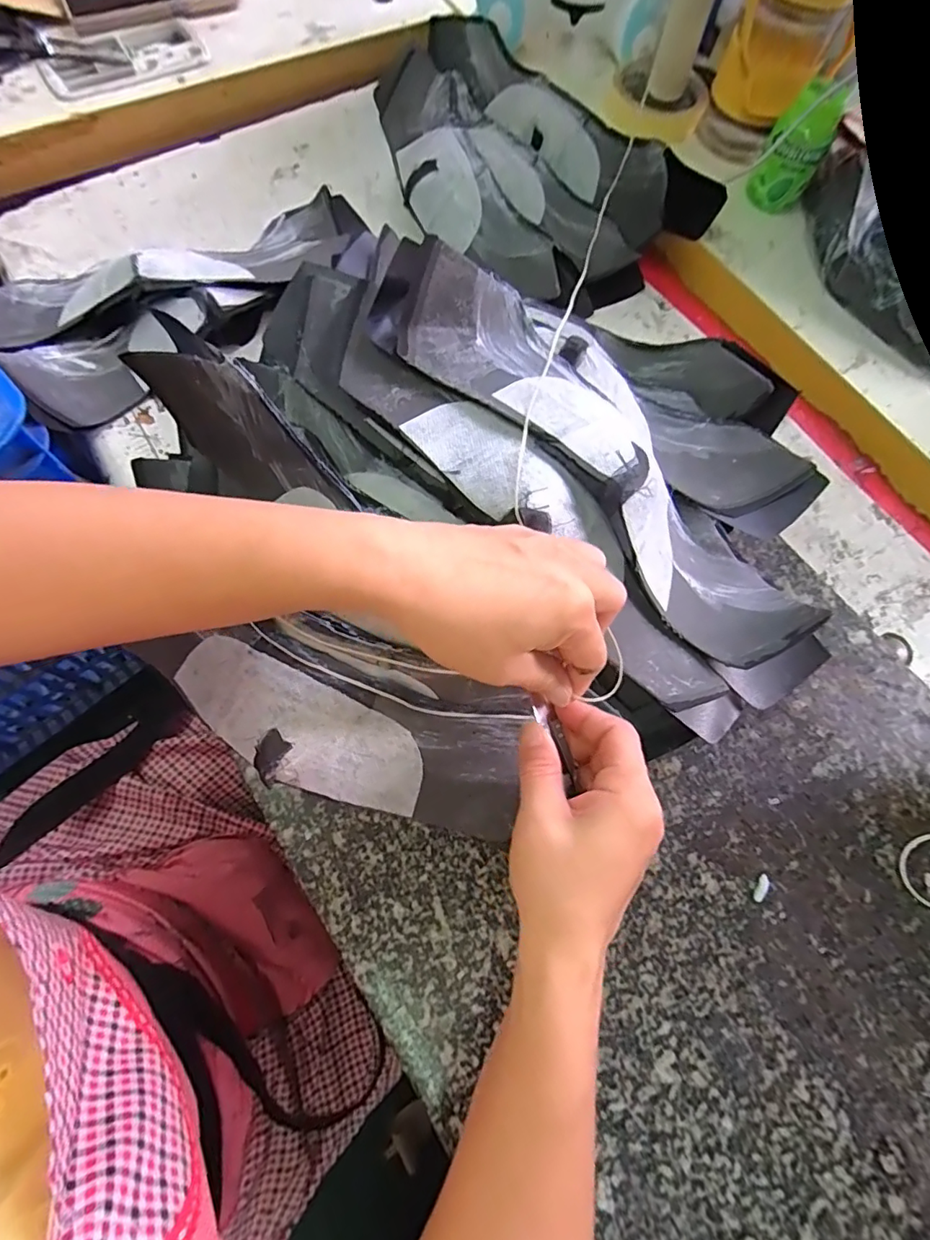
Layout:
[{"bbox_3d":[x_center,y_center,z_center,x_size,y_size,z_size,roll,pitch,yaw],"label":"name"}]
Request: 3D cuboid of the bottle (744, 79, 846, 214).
[{"bbox_3d":[0.281,-0.402,0.452,0.050,0.080,0.047,27,72,6],"label":"bottle"}]

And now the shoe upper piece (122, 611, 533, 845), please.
[{"bbox_3d":[-0.062,0.055,0.291,0.207,0.060,0.083,24,72,-11],"label":"shoe upper piece"}]

